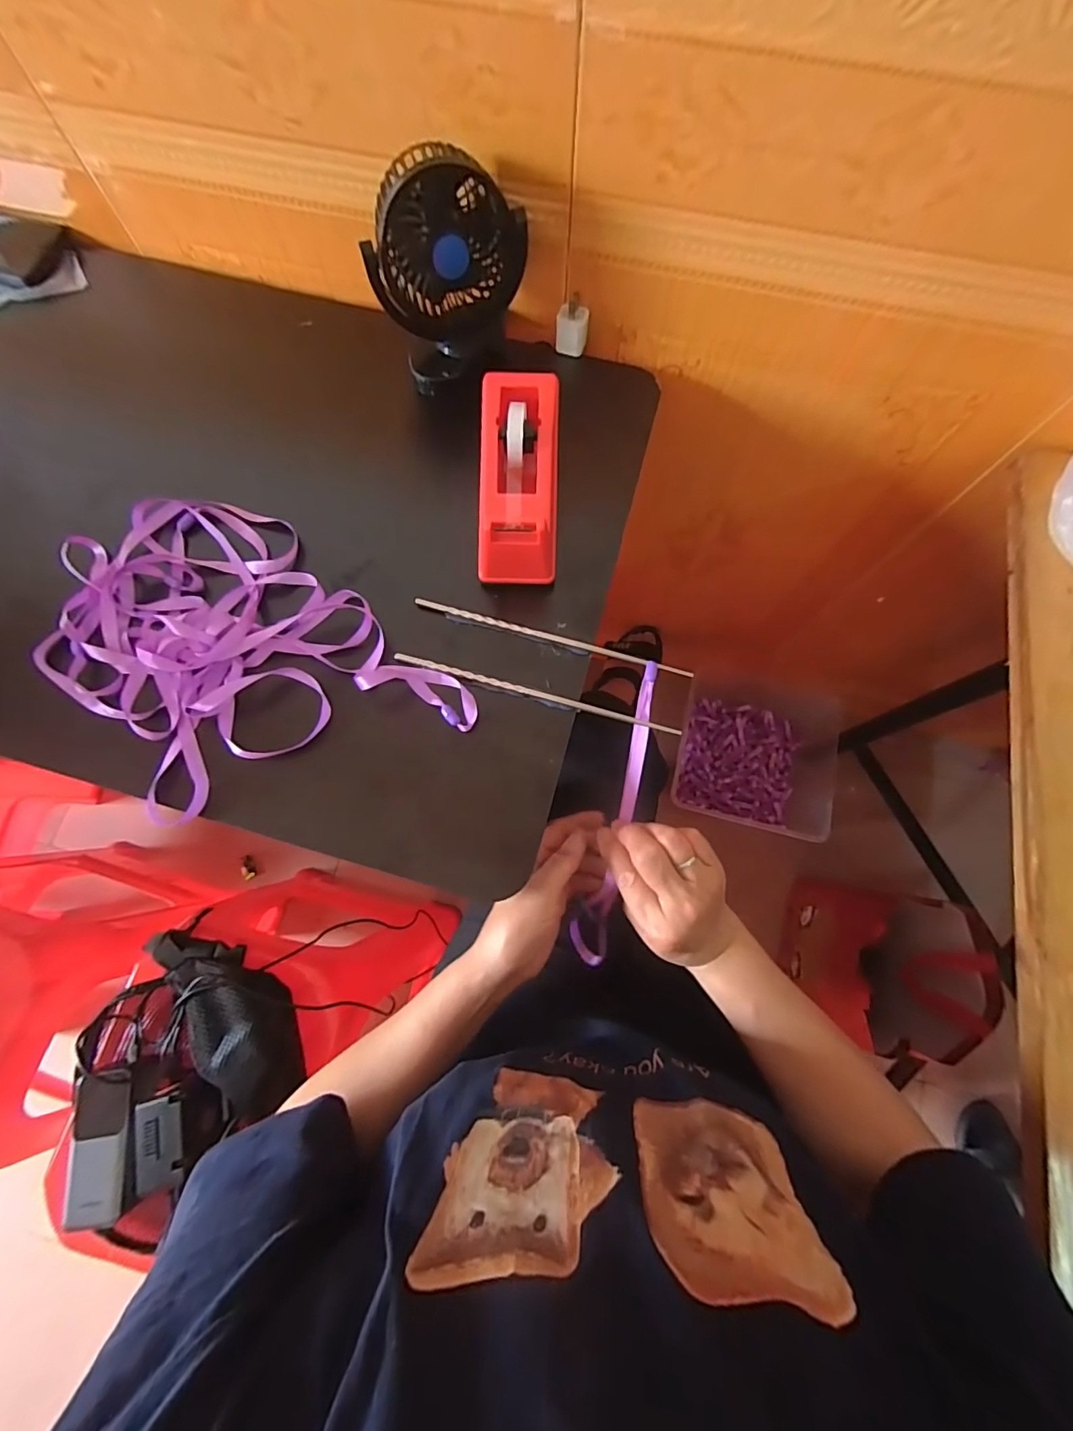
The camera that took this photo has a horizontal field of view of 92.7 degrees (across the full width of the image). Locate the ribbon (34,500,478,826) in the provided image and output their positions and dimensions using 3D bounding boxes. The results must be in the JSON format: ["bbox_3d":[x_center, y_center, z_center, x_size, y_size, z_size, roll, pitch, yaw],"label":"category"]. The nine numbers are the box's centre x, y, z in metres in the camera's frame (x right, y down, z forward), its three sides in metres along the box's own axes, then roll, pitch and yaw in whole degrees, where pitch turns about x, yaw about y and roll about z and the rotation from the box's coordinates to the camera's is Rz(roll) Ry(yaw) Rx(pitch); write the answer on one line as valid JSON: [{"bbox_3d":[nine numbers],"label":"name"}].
[{"bbox_3d":[-0.229,-0.043,0.381,0.314,0.026,0.203,43,78,9],"label":"ribbon"}]

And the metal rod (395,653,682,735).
[{"bbox_3d":[-0.001,-0.017,0.388,0.220,0.007,0.008,15,75,2],"label":"metal rod"}]

